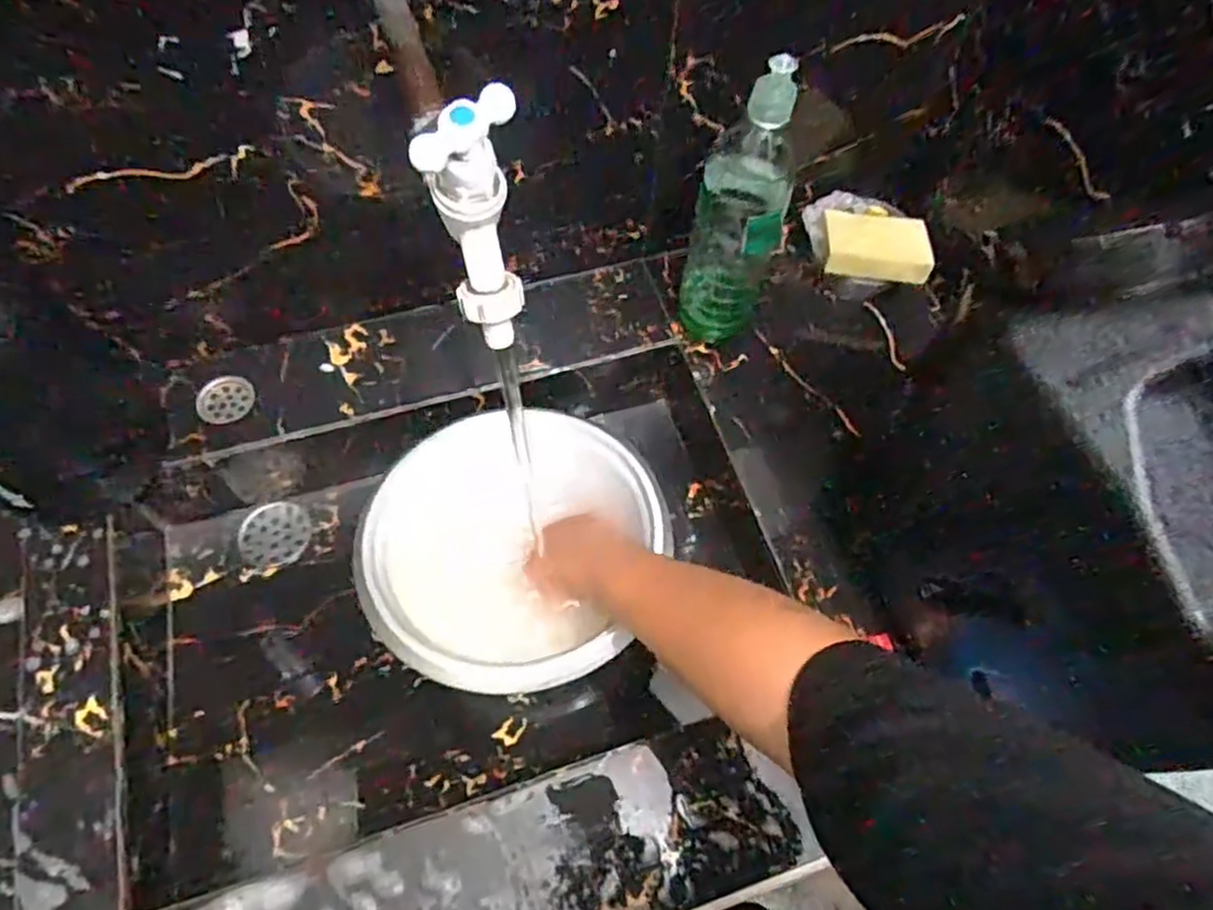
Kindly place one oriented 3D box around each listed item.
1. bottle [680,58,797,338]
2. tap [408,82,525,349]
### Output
[{"bbox_3d":[0.118,-0.206,0.619,0.081,0.256,0.076,13,63,3],"label":"bottle"},{"bbox_3d":[-0.063,-0.102,0.330,0.048,0.114,0.045,-5,64,-6],"label":"tap"}]

